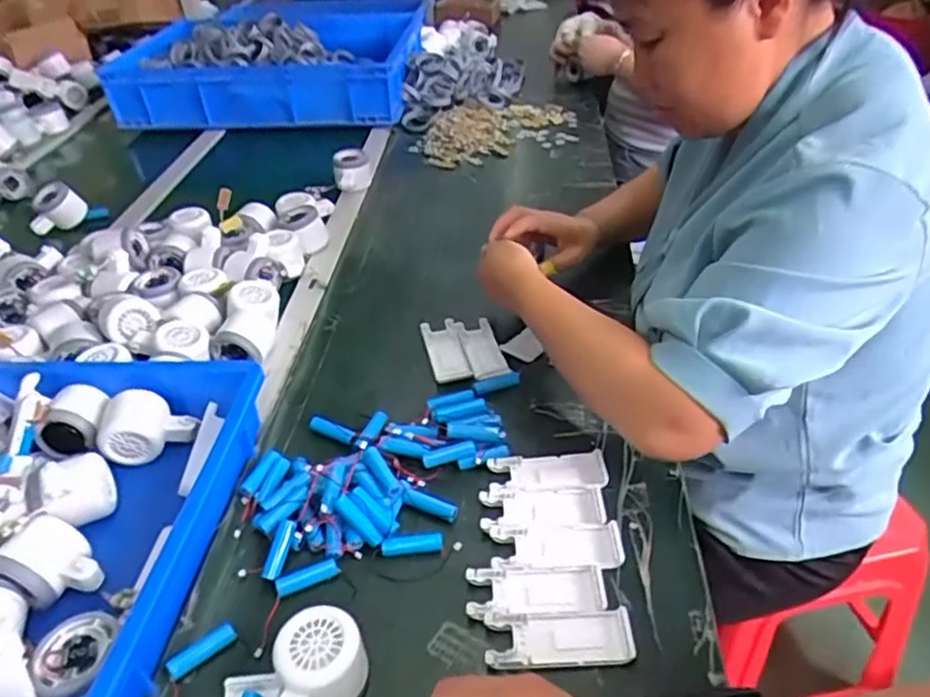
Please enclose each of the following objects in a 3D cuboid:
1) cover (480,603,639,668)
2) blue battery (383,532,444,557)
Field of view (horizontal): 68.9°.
[{"bbox_3d":[0.068,0.209,0.490,0.103,0.008,0.041,-2,39,3],"label":"cover"},{"bbox_3d":[-0.043,0.160,0.555,0.049,0.012,0.014,-8,39,-4],"label":"blue battery"}]

